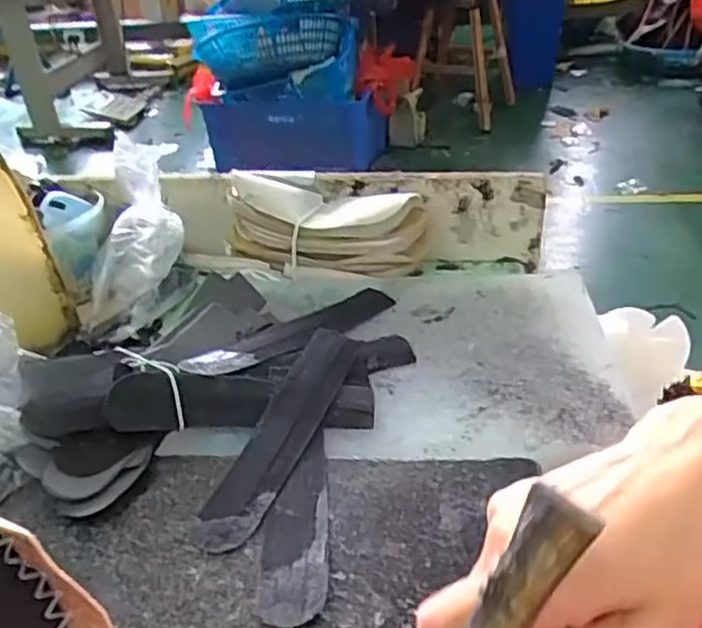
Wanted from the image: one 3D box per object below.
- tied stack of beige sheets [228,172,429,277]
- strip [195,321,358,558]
[{"bbox_3d":[-0.020,-0.075,0.587,0.161,0.064,0.061,6,36,14],"label":"tied stack of beige sheets"},{"bbox_3d":[-0.039,0.068,0.433,0.035,0.008,0.181,16,43,16],"label":"strip"}]

